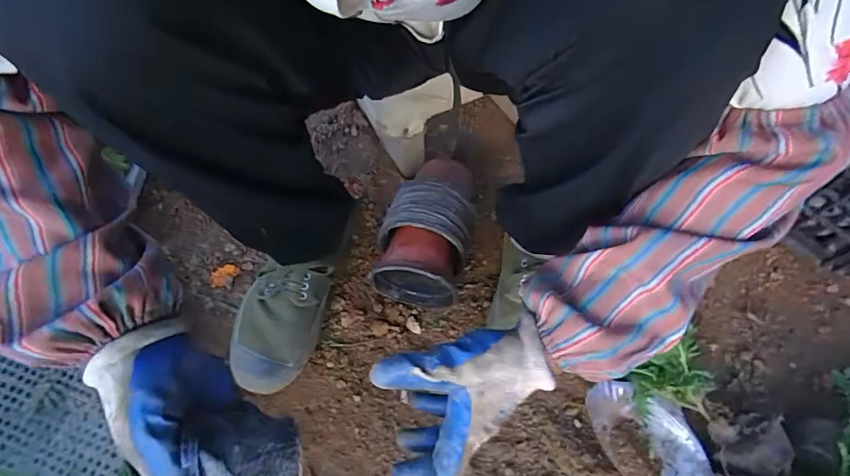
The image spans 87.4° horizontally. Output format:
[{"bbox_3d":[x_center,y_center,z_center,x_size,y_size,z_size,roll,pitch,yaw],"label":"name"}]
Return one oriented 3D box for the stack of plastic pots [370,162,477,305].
[{"bbox_3d":[0.002,-0.018,0.535,0.090,0.103,0.172,13,61,3],"label":"stack of plastic pots"}]

